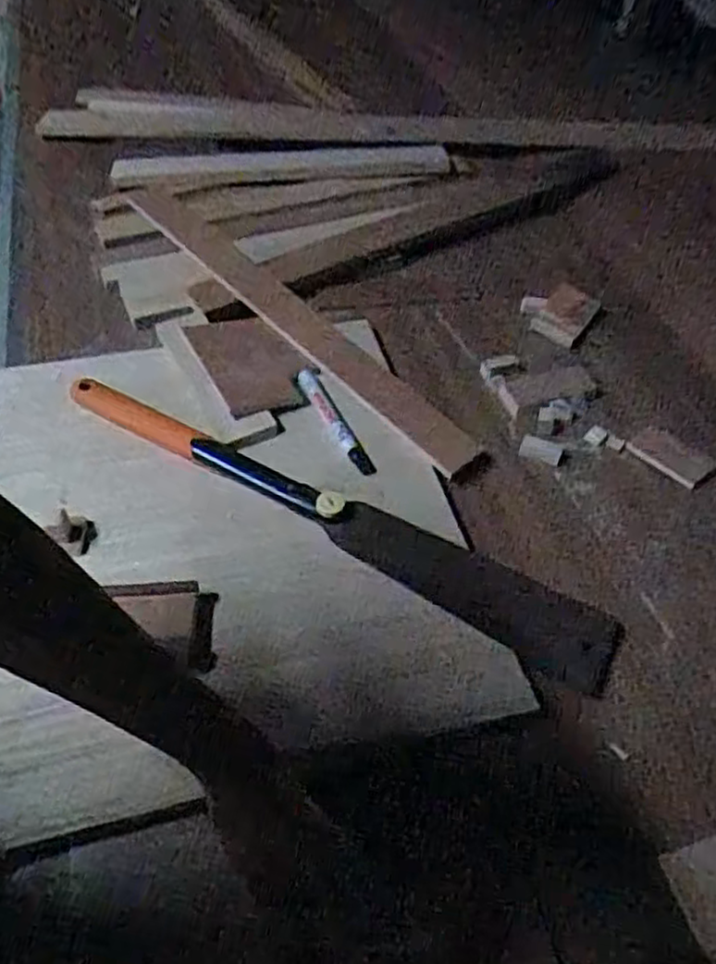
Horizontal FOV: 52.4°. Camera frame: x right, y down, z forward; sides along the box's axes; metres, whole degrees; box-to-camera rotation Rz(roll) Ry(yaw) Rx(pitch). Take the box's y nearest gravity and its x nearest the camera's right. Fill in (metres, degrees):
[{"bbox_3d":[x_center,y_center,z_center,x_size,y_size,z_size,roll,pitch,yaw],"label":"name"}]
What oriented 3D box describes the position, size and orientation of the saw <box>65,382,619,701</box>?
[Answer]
[{"bbox_3d":[-0.033,0.017,0.686,0.572,0.020,0.073,28,54,19],"label":"saw"}]

